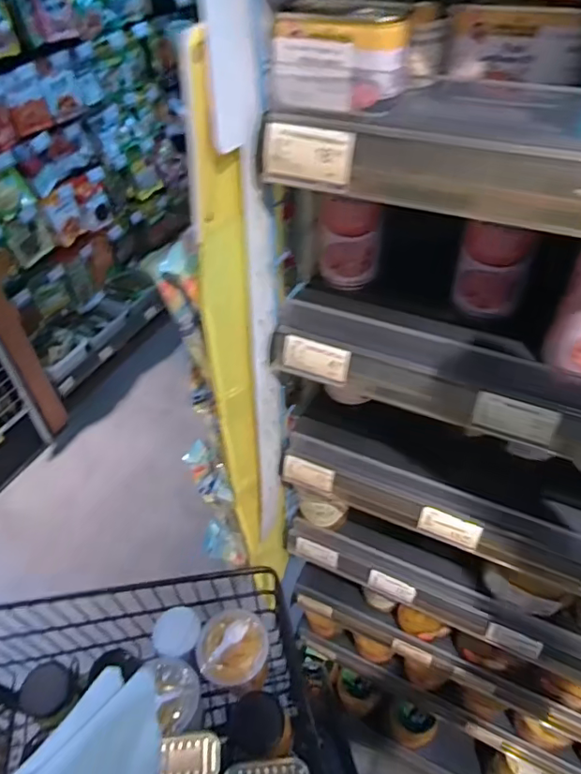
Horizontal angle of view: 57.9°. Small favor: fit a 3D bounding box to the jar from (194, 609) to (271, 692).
[{"bbox_3d":[-0.078,0.367,0.732,0.098,0.059,0.094,0,45,3],"label":"jar"}]

